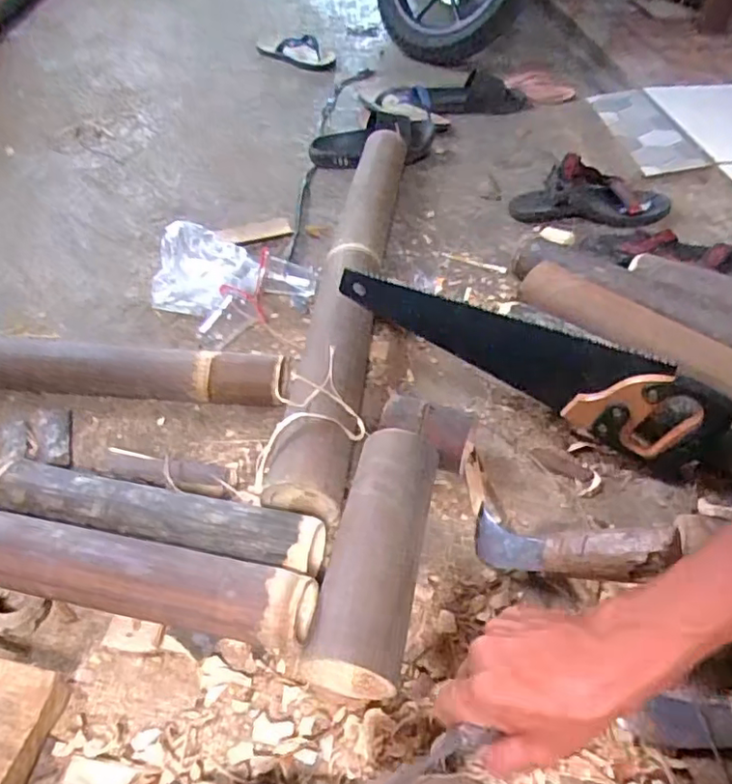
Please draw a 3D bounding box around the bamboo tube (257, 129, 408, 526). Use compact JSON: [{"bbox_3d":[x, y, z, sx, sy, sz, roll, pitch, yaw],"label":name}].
[{"bbox_3d":[-0.025,-0.170,0.894,0.107,0.096,0.805,5,45,5],"label":"bamboo tube"}]

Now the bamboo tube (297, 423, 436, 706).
[{"bbox_3d":[0.012,0.148,0.568,0.083,0.080,0.241,9,45,9],"label":"bamboo tube"}]

